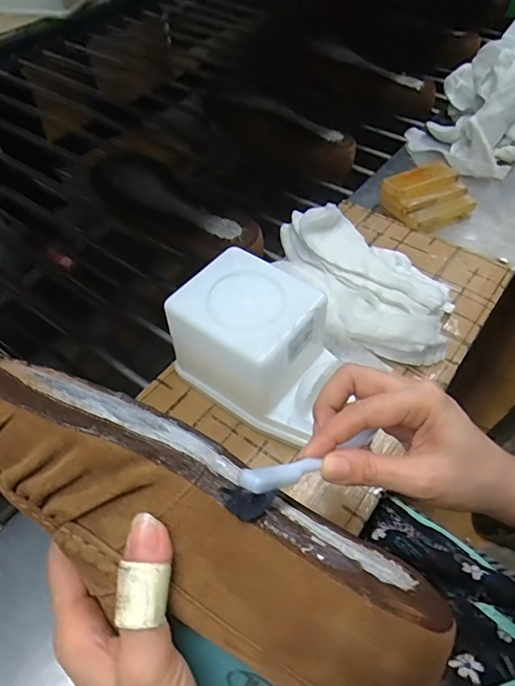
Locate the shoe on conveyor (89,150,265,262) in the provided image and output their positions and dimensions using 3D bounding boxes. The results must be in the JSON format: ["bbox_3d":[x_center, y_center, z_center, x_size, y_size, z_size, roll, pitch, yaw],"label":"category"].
[{"bbox_3d":[-0.109,-0.180,0.645,0.256,0.086,0.089,30,59,22],"label":"shoe on conveyor"}]

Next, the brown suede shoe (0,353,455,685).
[{"bbox_3d":[-0.040,0.082,0.229,0.265,0.063,0.093,34,59,6],"label":"brown suede shoe"}]

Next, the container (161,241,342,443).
[{"bbox_3d":[-0.001,0.001,0.422,0.130,0.101,0.100,31,59,22],"label":"container"}]

